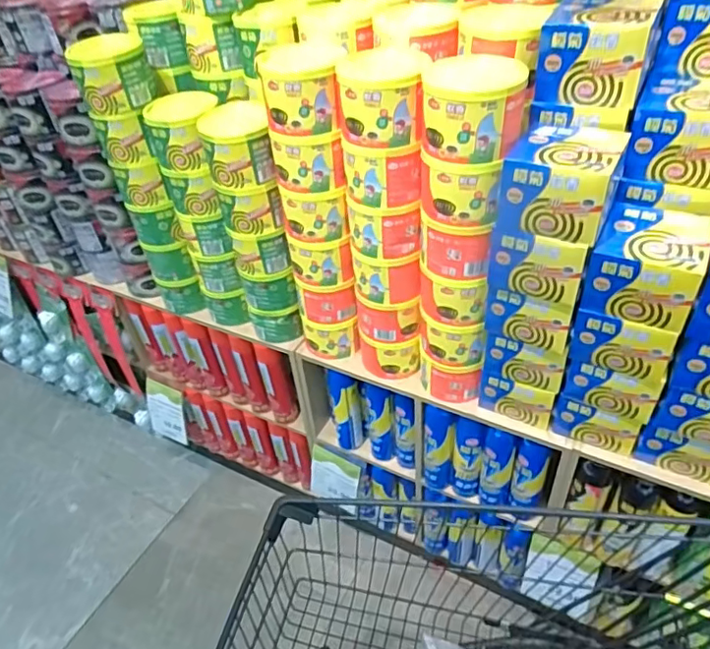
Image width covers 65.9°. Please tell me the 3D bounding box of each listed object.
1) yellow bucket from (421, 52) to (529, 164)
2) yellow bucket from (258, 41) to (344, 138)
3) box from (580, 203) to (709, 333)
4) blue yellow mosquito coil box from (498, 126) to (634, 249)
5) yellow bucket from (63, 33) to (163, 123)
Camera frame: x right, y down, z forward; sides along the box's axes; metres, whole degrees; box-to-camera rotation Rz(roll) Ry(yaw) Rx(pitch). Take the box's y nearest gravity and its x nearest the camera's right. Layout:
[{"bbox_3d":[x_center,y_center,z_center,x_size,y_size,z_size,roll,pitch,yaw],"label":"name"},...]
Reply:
[{"bbox_3d":[0.163,-0.303,0.769,0.132,0.110,0.132,0,39,8],"label":"yellow bucket"},{"bbox_3d":[-0.082,-0.381,0.899,0.123,0.111,0.134,-3,39,5],"label":"yellow bucket"},{"bbox_3d":[0.420,-0.087,0.788,0.136,0.109,0.141,16,44,25],"label":"box"},{"bbox_3d":[0.287,-0.202,0.768,0.142,0.109,0.143,17,45,26],"label":"blue yellow mosquito coil box"},{"bbox_3d":[-0.464,-0.481,1.062,0.142,0.127,0.145,-16,40,-11],"label":"yellow bucket"}]

